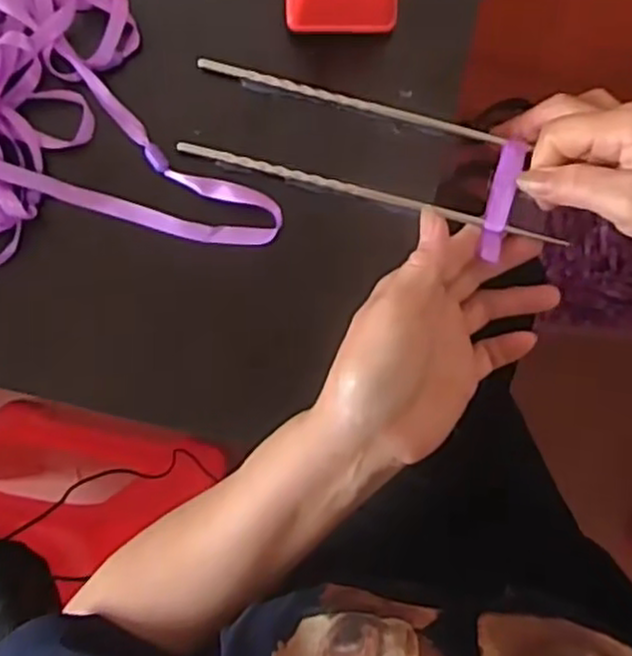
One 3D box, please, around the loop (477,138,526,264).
[{"bbox_3d":[0.103,-0.072,0.411,0.012,0.010,0.067,12,84,-3],"label":"loop"}]

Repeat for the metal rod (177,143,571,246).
[{"bbox_3d":[0.034,-0.075,0.415,0.224,0.011,0.008,13,87,-4],"label":"metal rod"}]

